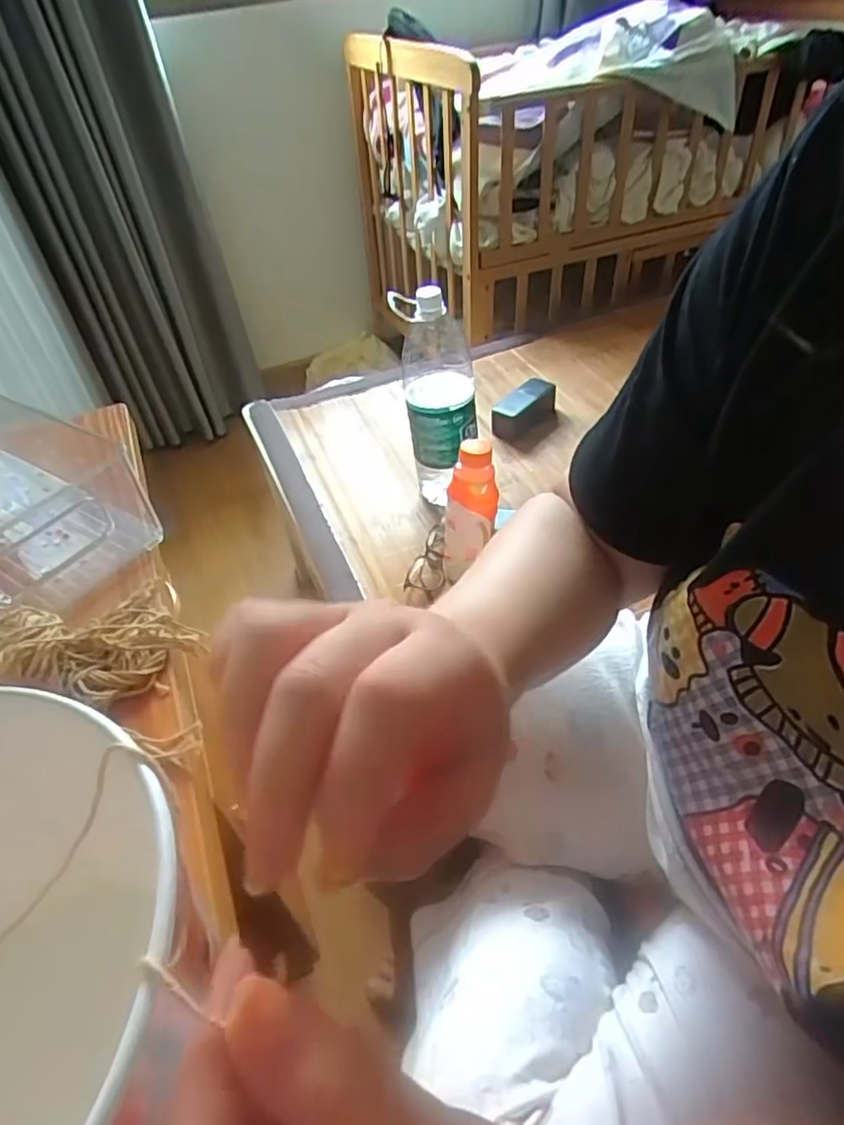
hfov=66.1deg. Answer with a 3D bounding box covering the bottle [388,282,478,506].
[{"bbox_3d":[0.027,-0.231,0.934,0.099,0.312,0.086,-7,43,0],"label":"bottle"}]

